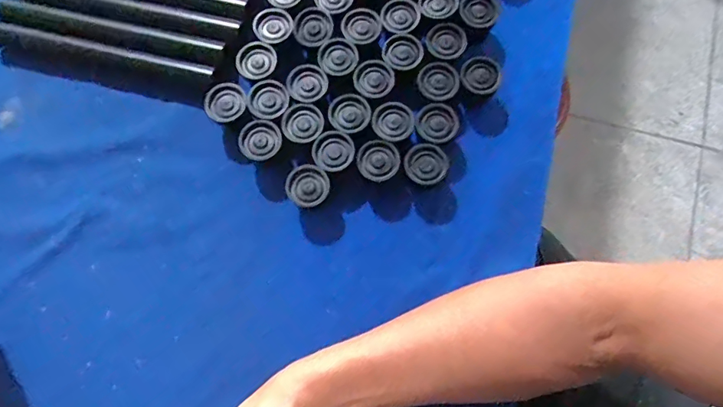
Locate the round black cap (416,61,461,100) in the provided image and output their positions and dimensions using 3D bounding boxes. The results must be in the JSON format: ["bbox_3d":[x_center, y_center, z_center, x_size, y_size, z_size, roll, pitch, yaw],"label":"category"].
[{"bbox_3d":[0.065,-0.104,0.404,0.034,0.019,0.030,38,79,9],"label":"round black cap"}]

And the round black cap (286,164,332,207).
[{"bbox_3d":[-0.044,-0.012,0.393,0.034,0.028,0.033,0,76,1],"label":"round black cap"}]

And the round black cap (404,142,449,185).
[{"bbox_3d":[0.054,-0.033,0.384,0.035,0.007,0.034,1,87,-11],"label":"round black cap"}]

